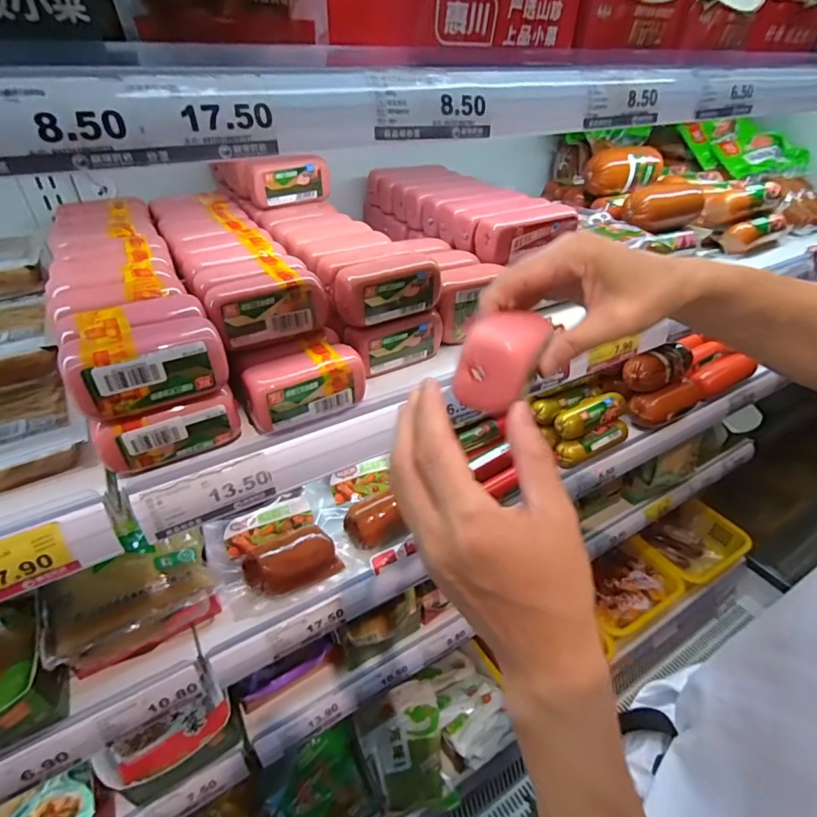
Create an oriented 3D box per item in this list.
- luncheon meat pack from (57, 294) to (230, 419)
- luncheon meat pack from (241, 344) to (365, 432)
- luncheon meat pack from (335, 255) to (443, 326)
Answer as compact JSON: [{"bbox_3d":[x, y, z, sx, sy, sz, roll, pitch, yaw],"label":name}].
[{"bbox_3d":[-0.191,-0.043,0.340,0.101,0.048,0.080,-20,41,-26],"label":"luncheon meat pack"},{"bbox_3d":[-0.089,-0.021,0.398,0.101,0.043,0.041,-19,40,-25],"label":"luncheon meat pack"},{"bbox_3d":[-0.019,-0.114,0.440,0.102,0.048,0.034,-17,39,-22],"label":"luncheon meat pack"}]

